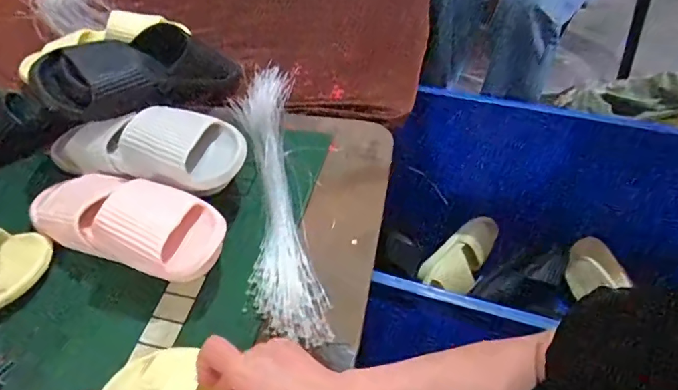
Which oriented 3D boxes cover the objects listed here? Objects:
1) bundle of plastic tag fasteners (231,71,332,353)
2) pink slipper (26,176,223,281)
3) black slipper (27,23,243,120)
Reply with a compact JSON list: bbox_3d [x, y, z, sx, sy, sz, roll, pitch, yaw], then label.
[{"bbox_3d":[-0.088,-0.026,0.626,0.084,0.030,0.457,-9,48,-5],"label":"bundle of plastic tag fasteners"},{"bbox_3d":[-0.250,0.029,0.552,0.261,0.066,0.100,18,51,17],"label":"pink slipper"},{"bbox_3d":[-0.272,-0.173,0.665,0.265,0.092,0.075,-15,47,-31],"label":"black slipper"}]

